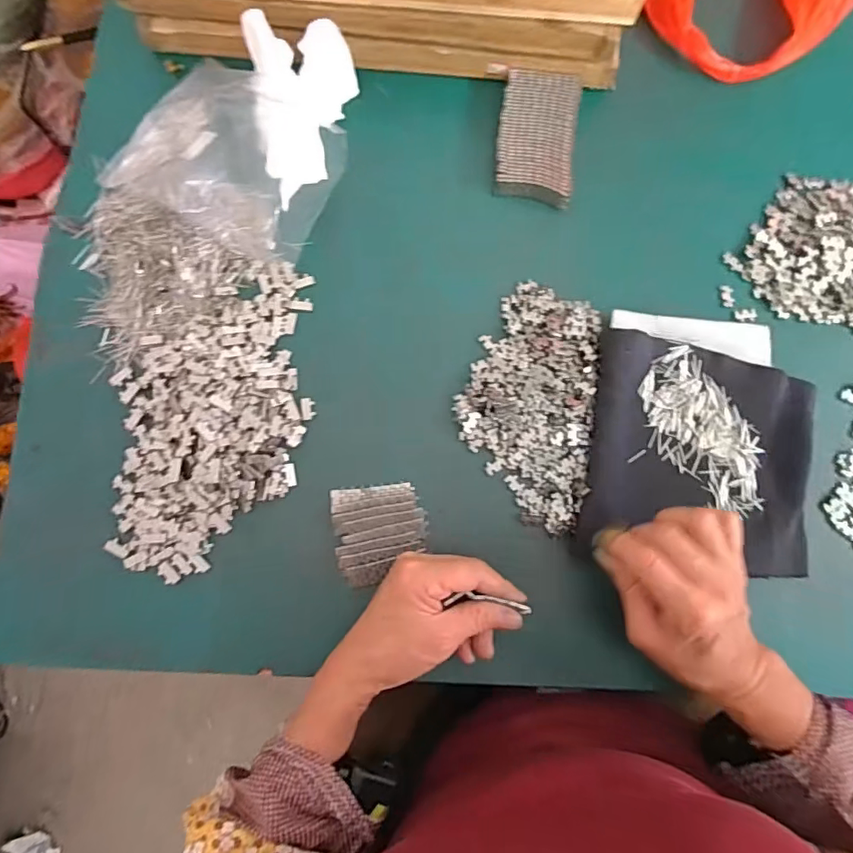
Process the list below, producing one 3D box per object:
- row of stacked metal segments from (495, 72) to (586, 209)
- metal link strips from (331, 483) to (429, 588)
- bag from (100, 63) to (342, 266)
[{"bbox_3d":[0.095,-0.249,0.453,0.065,0.016,0.113,8,83,-1],"label":"row of stacked metal segments"},{"bbox_3d":[-0.035,0.082,0.407,0.069,0.013,0.072,-8,84,-3],"label":"metal link strips"},{"bbox_3d":[-0.155,-0.227,0.427,0.169,0.033,0.137,26,83,1],"label":"bag"}]

